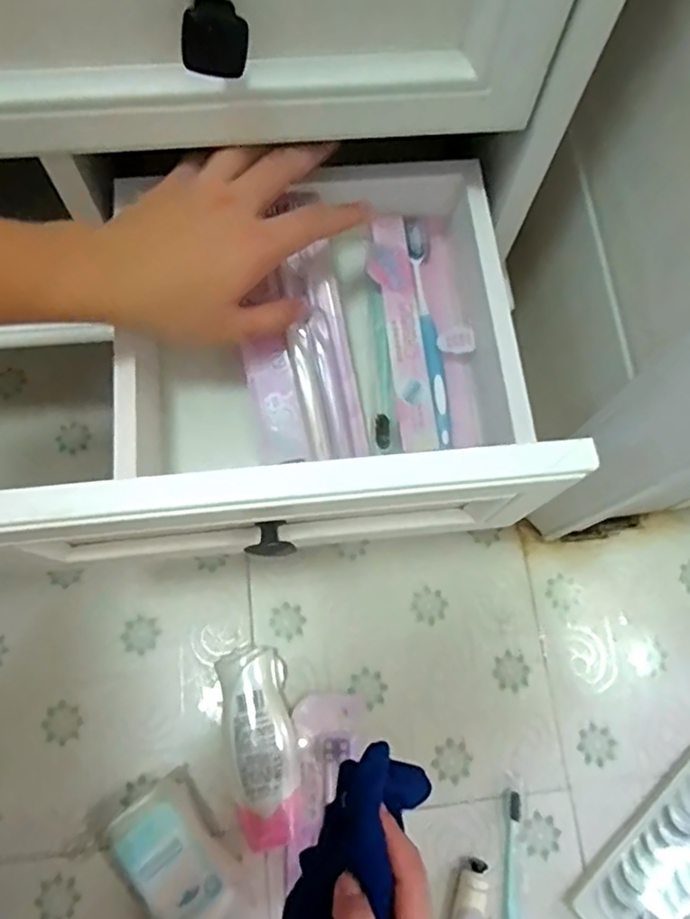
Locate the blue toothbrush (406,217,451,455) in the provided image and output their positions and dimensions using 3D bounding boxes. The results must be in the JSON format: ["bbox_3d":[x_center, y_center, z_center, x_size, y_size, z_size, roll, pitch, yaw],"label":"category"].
[{"bbox_3d":[0.062,-0.098,0.446,0.017,0.012,0.181,-4,73,-3],"label":"blue toothbrush"}]

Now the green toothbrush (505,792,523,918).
[{"bbox_3d":[0.155,0.402,0.559,0.015,0.010,0.165,7,72,0],"label":"green toothbrush"}]

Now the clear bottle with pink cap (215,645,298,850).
[{"bbox_3d":[-0.081,0.273,0.583,0.067,0.036,0.173,-10,73,-5],"label":"clear bottle with pink cap"}]

